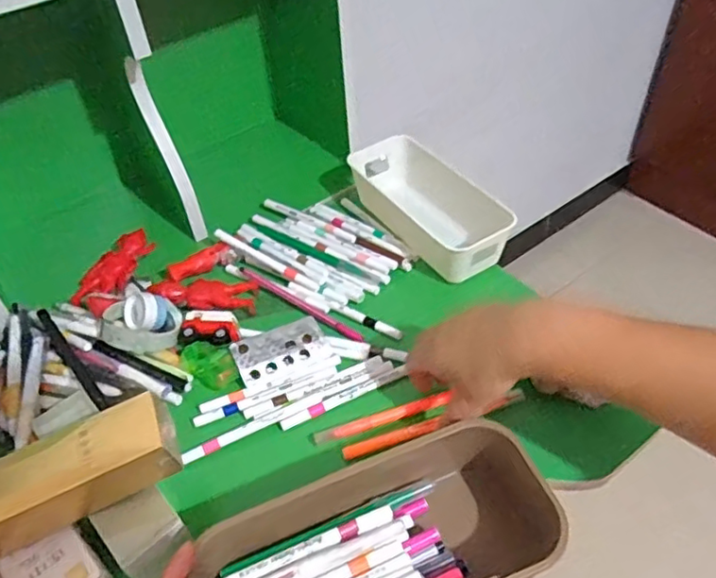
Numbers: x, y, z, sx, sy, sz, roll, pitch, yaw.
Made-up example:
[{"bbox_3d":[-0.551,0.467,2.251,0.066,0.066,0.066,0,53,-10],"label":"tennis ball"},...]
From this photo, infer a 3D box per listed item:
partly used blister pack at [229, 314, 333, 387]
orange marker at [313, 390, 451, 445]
[{"bbox_3d":[-0.073,0.058,0.583,0.088,0.005,0.047,-19,65,-19],"label":"partly used blister pack"},{"bbox_3d":[0.019,0.113,0.526,0.115,0.010,0.011,-17,47,-5],"label":"orange marker"}]

